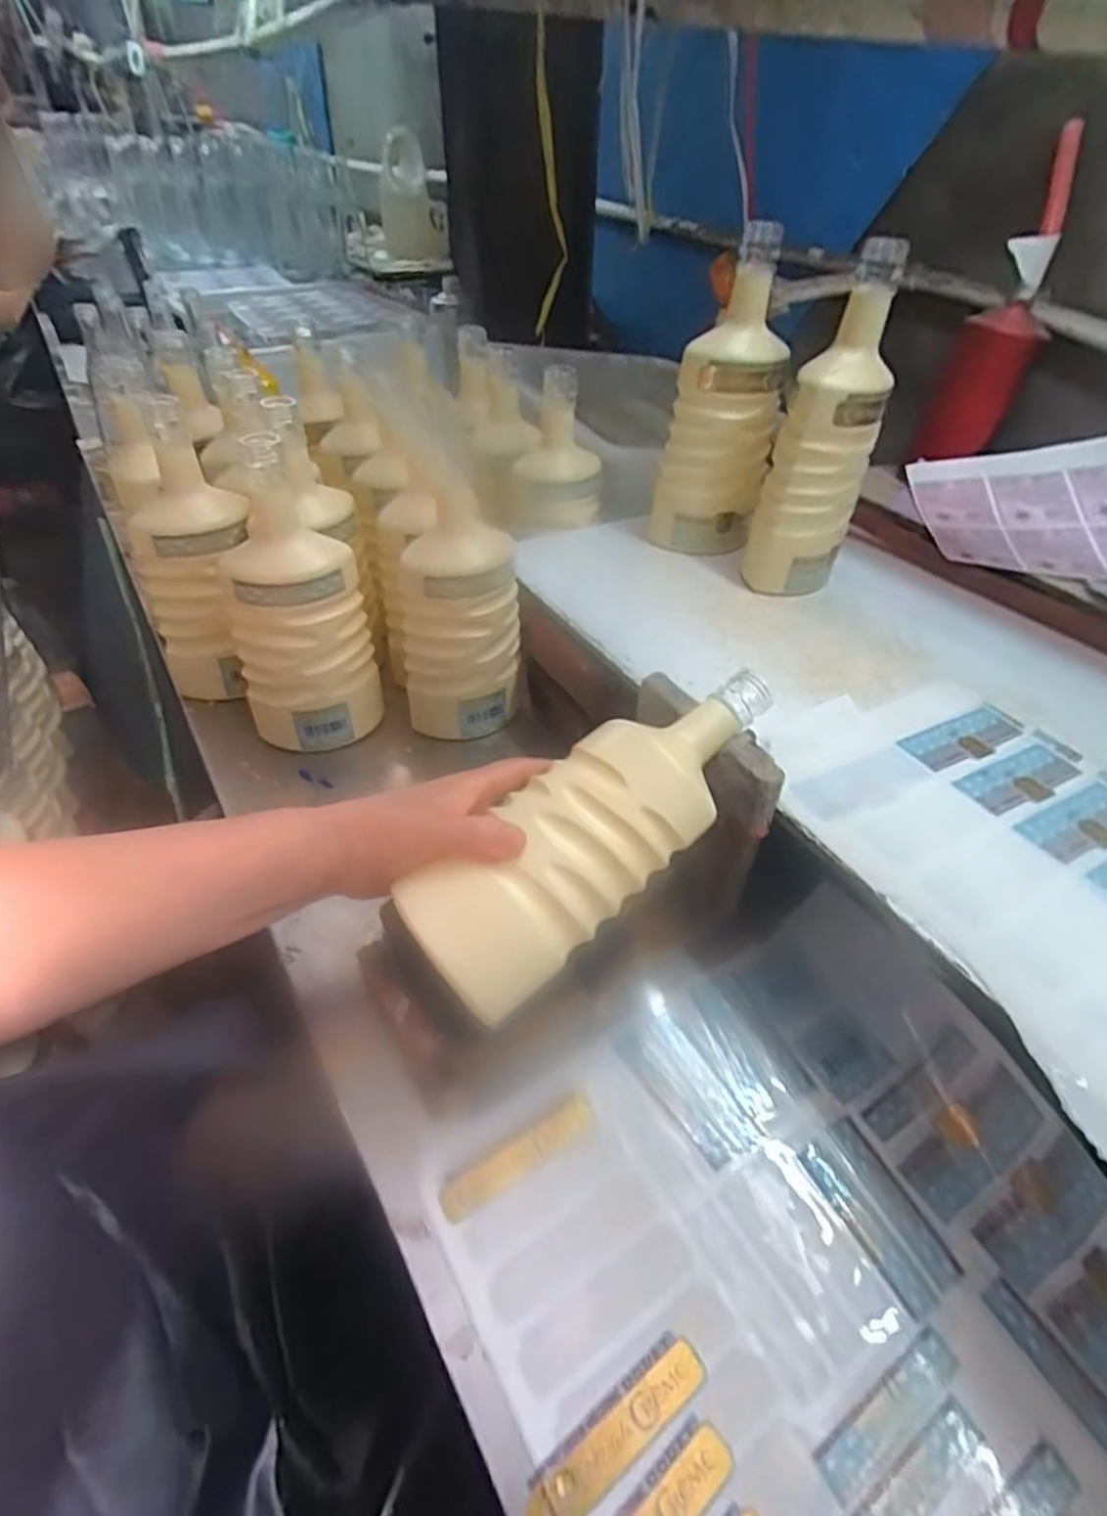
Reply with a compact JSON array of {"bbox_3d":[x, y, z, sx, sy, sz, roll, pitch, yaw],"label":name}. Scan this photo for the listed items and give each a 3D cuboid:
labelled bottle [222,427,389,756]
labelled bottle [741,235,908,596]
[{"bbox_3d":[-0.204,-0.115,0.557,0.080,0.243,0.084,15,47,15],"label":"labelled bottle"},{"bbox_3d":[0.215,-0.251,0.556,0.079,0.241,0.065,15,47,15],"label":"labelled bottle"}]

